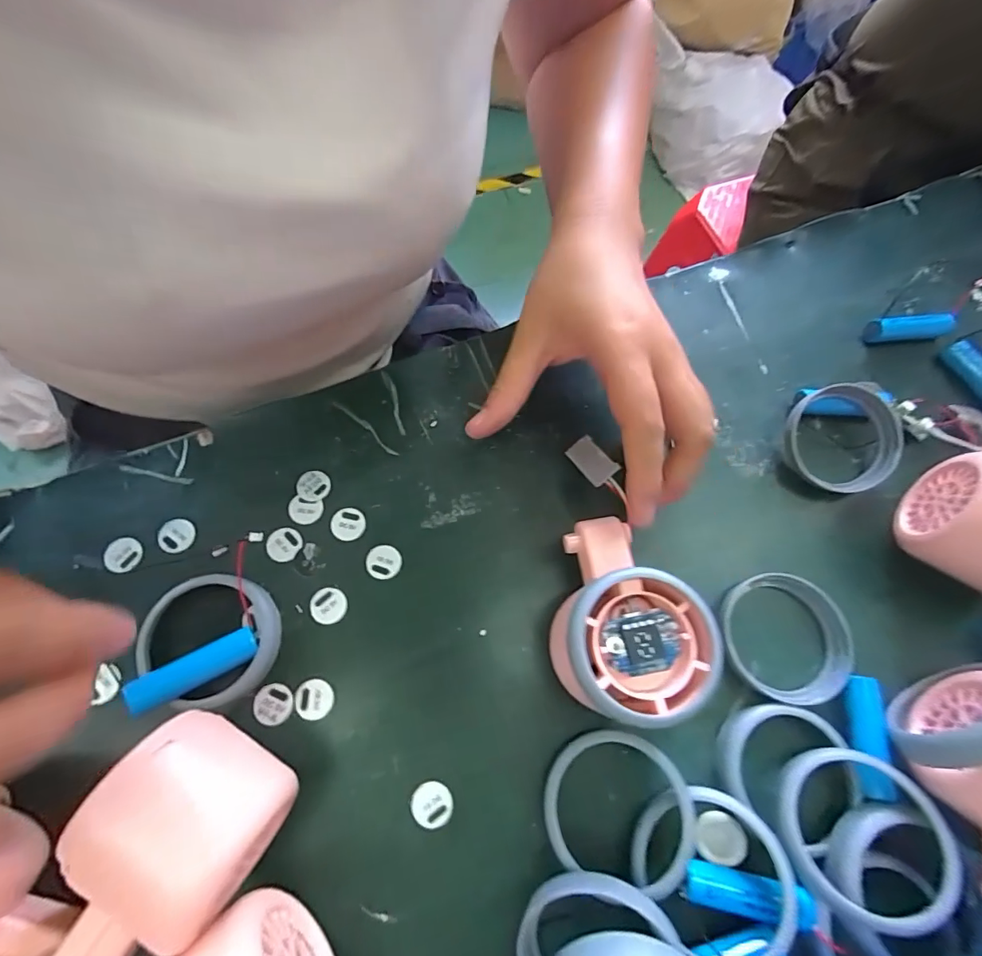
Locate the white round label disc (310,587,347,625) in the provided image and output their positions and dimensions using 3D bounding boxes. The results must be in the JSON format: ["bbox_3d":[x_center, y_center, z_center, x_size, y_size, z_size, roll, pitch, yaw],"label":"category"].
[{"bbox_3d":[-0.078,0.061,0.229,0.016,0.004,0.016,1,67,-2],"label":"white round label disc"}]

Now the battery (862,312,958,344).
[{"bbox_3d":[0.258,-0.093,0.296,0.052,0.018,0.011,-5,68,-5],"label":"battery"}]

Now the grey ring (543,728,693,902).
[{"bbox_3d":[0.051,0.132,0.194,0.057,0.008,0.051,6,58,18],"label":"grey ring"}]

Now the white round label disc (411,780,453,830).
[{"bbox_3d":[-0.025,0.139,0.203,0.017,0.004,0.017,1,67,-2],"label":"white round label disc"}]

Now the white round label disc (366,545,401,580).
[{"bbox_3d":[-0.053,0.042,0.238,0.016,0.004,0.016,1,67,-2],"label":"white round label disc"}]

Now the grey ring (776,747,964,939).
[{"bbox_3d":[0.145,0.139,0.187,0.059,0.008,0.056,-6,54,9],"label":"grey ring"}]

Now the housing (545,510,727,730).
[{"bbox_3d":[0.060,0.061,0.207,0.060,0.051,0.079,7,67,0],"label":"housing"}]

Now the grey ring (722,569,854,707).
[{"bbox_3d":[0.141,0.075,0.227,0.056,0.012,0.058,1,67,-2],"label":"grey ring"}]

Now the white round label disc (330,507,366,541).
[{"bbox_3d":[-0.073,0.023,0.242,0.017,0.004,0.017,1,67,-2],"label":"white round label disc"}]

